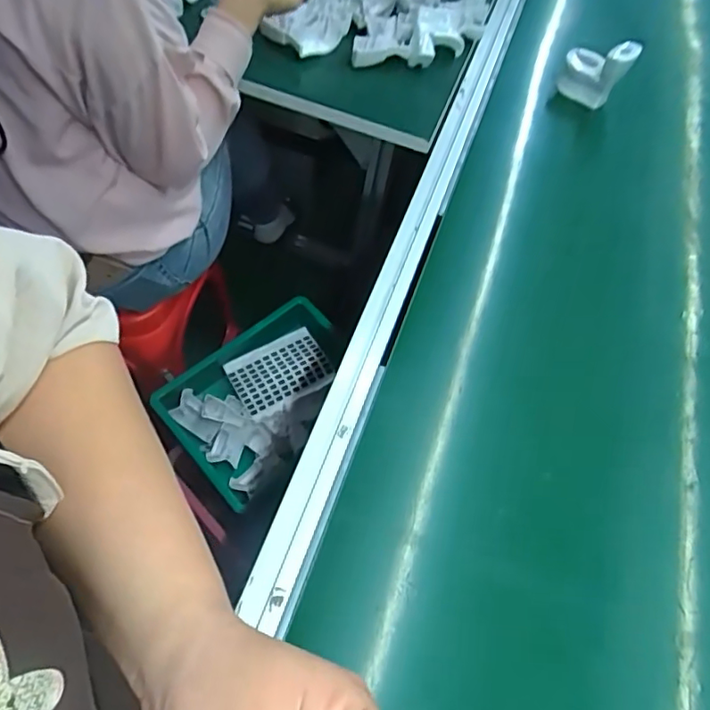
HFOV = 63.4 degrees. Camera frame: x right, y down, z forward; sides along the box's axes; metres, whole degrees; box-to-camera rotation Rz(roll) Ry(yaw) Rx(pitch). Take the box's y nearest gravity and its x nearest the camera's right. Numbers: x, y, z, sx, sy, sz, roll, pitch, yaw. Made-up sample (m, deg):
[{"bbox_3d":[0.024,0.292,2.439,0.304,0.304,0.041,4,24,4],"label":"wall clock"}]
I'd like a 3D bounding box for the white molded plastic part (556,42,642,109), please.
[{"bbox_3d":[0.371,-0.438,0.894,0.100,0.109,0.047,25,60,15],"label":"white molded plastic part"}]

